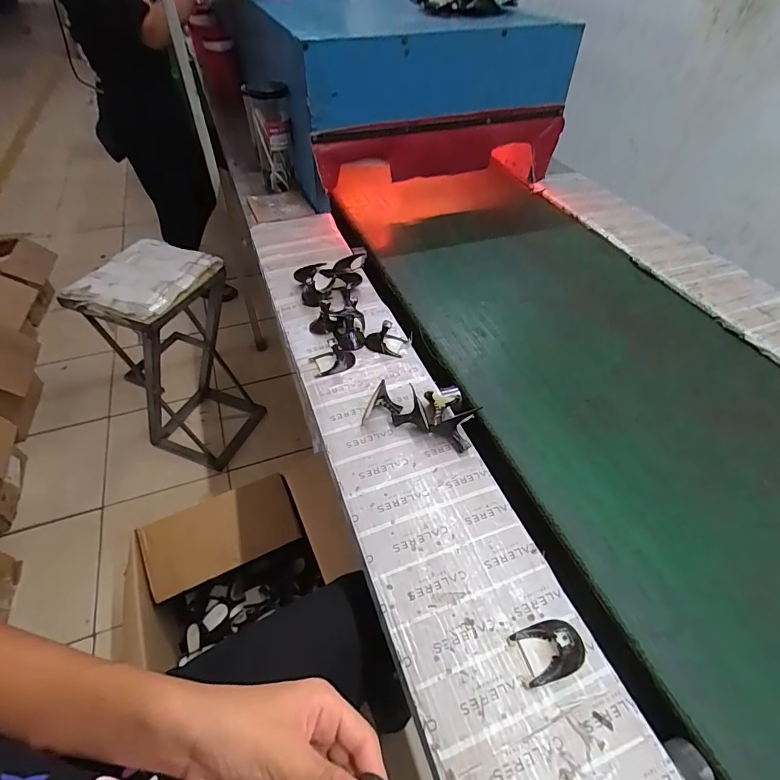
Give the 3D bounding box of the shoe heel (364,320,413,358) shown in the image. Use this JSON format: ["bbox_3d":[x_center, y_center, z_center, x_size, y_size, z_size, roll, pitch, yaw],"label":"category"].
[{"bbox_3d":[-0.003,-0.094,0.752,0.079,0.045,0.057,9,46,5],"label":"shoe heel"}]

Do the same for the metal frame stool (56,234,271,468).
[{"bbox_3d":[-0.652,-0.094,1.412,0.302,0.667,0.356,20,50,17],"label":"metal frame stool"}]

